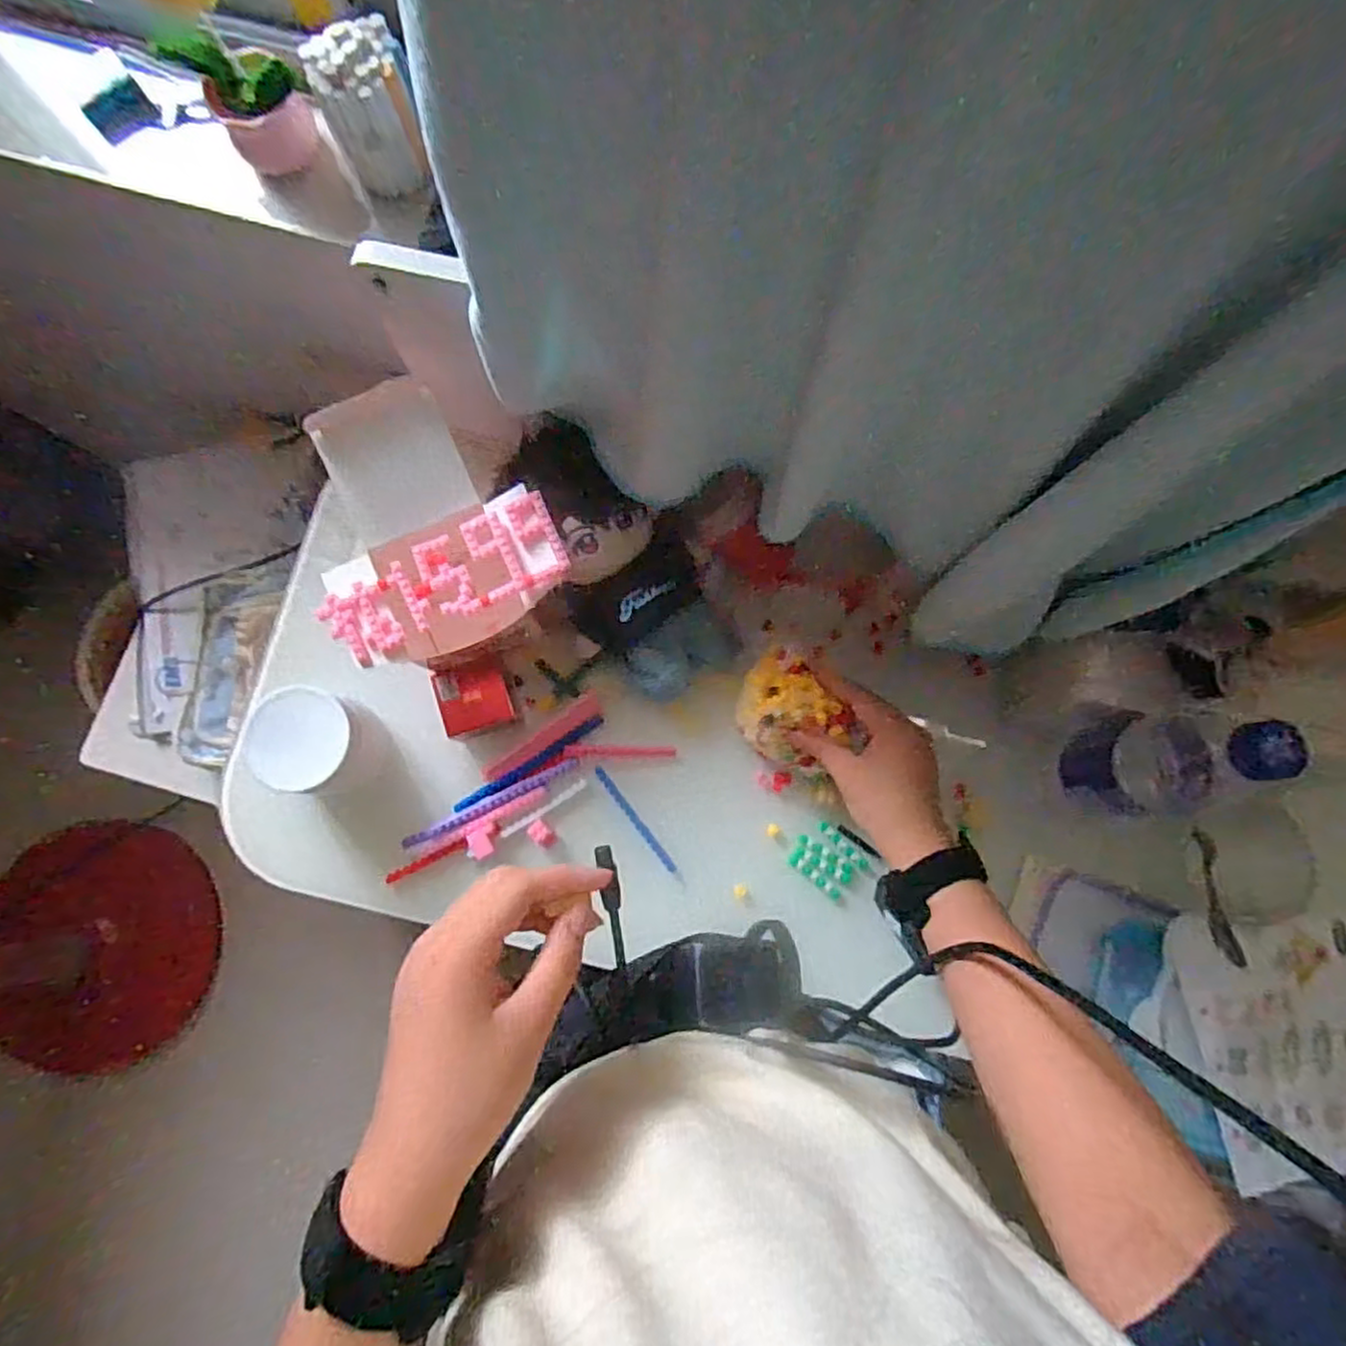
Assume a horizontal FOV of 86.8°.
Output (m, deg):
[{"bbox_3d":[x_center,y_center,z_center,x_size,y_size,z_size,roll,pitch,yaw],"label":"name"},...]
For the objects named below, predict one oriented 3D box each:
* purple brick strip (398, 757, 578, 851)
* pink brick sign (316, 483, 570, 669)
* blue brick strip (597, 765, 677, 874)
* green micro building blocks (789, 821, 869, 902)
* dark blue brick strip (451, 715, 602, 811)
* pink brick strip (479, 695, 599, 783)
[{"bbox_3d":[-0.145,0.103,0.566,0.149,0.008,0.013,-26,78,-6],"label":"purple brick strip"},{"bbox_3d":[-0.164,-0.066,0.514,0.172,0.027,0.091,-19,77,-5],"label":"pink brick sign"},{"bbox_3d":[-0.030,0.118,0.574,0.008,0.012,0.101,-37,79,-8],"label":"blue brick strip"},{"bbox_3d":[0.124,0.150,0.571,0.050,0.004,0.044,44,80,10],"label":"green micro building blocks"},{"bbox_3d":[-0.117,0.074,0.584,0.136,0.008,0.011,-33,78,-7],"label":"dark blue brick strip"},{"bbox_3d":[-0.105,0.052,0.578,0.106,0.011,0.019,-34,79,-8],"label":"pink brick strip"}]

